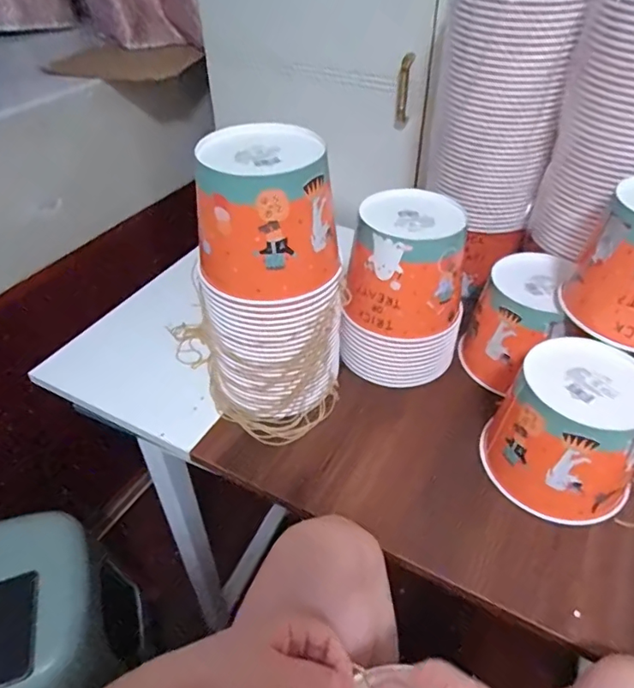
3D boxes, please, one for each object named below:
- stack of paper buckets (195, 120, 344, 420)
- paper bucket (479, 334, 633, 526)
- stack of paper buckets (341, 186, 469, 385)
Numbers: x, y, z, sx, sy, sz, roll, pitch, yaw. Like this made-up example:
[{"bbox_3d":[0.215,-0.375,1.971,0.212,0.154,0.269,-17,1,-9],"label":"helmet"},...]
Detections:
[{"bbox_3d":[-0.051,-0.068,0.605,0.149,0.305,0.149,-2,42,-2],"label":"stack of paper buckets"},{"bbox_3d":[0.270,0.094,0.552,0.138,0.128,0.145,0,42,0],"label":"paper bucket"},{"bbox_3d":[0.117,-0.069,0.675,0.141,0.204,0.140,11,43,13],"label":"stack of paper buckets"}]

